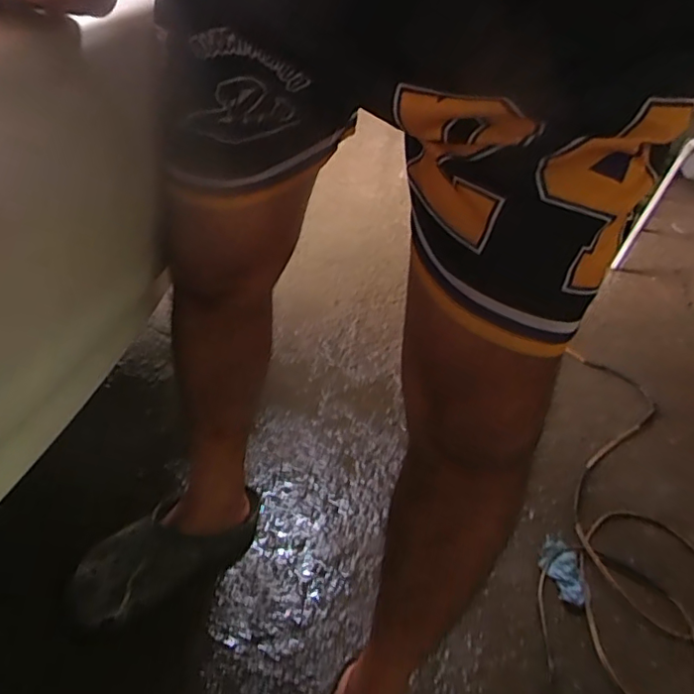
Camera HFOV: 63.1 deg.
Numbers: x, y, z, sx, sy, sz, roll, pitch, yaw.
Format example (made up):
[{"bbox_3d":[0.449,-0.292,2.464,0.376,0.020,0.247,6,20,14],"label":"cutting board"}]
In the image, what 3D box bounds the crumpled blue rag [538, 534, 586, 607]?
[{"bbox_3d":[0.334,0.346,0.881,0.058,0.022,0.124,11,39,2],"label":"crumpled blue rag"}]

